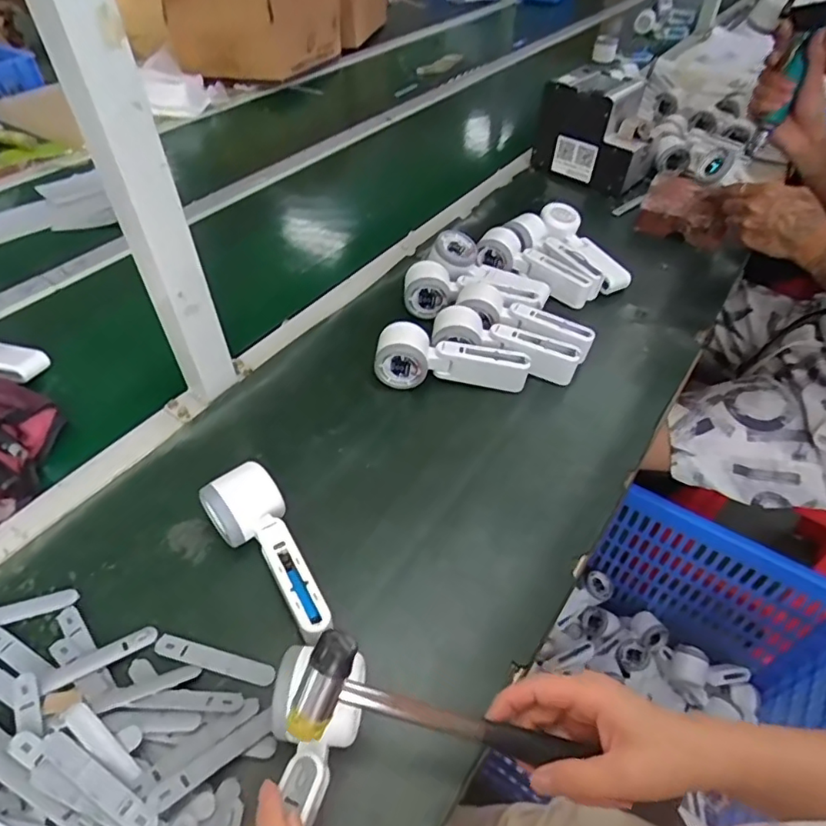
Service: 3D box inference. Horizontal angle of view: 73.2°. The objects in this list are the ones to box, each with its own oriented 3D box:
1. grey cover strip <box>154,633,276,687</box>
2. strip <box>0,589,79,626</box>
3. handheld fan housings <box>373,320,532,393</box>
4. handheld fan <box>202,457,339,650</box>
[{"bbox_3d":[-0.150,0.185,0.419,0.095,0.004,0.014,14,49,8],"label":"grey cover strip"},{"bbox_3d":[-0.318,0.158,0.439,0.096,0.004,0.016,-12,50,-14],"label":"strip"},{"bbox_3d":[0.043,-0.063,0.624,0.170,0.052,0.051,1,48,-3],"label":"handheld fan housings"},{"bbox_3d":[-0.116,0.118,0.449,0.057,0.053,0.159,-23,51,-22],"label":"handheld fan"}]

